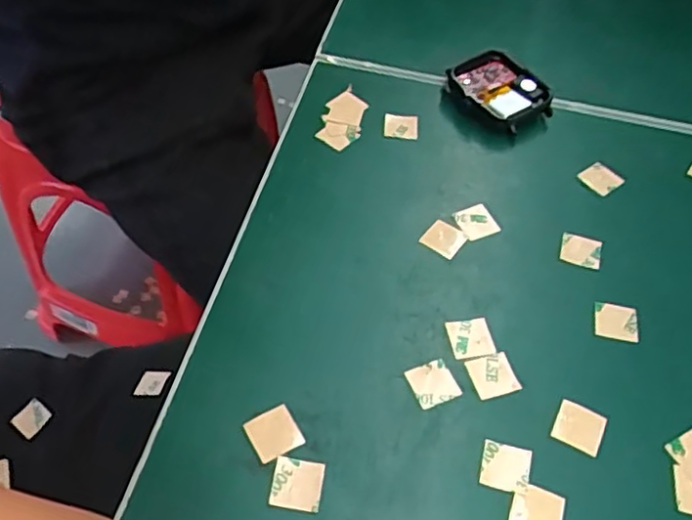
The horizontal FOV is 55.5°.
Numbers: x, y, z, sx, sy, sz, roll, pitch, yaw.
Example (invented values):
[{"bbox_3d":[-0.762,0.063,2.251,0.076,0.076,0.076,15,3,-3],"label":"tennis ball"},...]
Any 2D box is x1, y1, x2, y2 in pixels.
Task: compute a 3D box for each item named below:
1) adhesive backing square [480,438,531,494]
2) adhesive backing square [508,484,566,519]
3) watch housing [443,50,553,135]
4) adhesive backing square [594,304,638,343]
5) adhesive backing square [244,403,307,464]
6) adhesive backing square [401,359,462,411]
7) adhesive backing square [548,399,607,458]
[{"bbox_3d":[0.051,0.066,0.210,0.015,0.004,0.015,14,55,10],"label":"adhesive backing square"},{"bbox_3d":[0.059,0.077,0.202,0.016,0.004,0.015,19,57,11],"label":"adhesive backing square"},{"bbox_3d":[0.073,-0.079,0.315,0.033,0.015,0.045,-28,59,-23],"label":"watch housing"},{"bbox_3d":[0.101,0.023,0.246,0.016,0.004,0.015,11,57,1],"label":"adhesive backing square"},{"bbox_3d":[-0.023,0.056,0.212,0.015,0.004,0.016,-26,57,-21],"label":"adhesive backing square"},{"bbox_3d":[0.030,0.042,0.226,0.015,0.004,0.014,-19,61,-16],"label":"adhesive backing square"},{"bbox_3d":[0.078,0.056,0.219,0.016,0.004,0.015,23,63,14],"label":"adhesive backing square"}]

